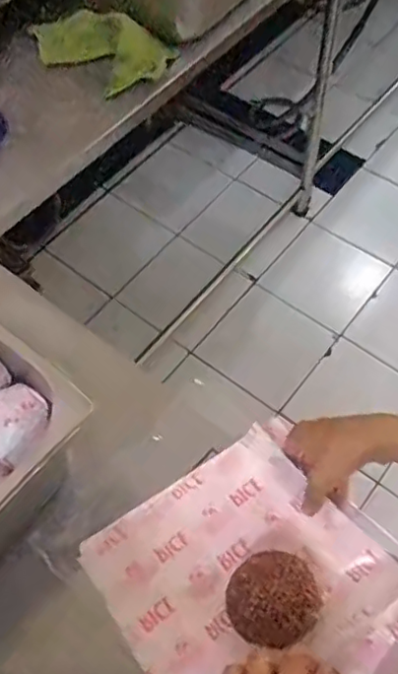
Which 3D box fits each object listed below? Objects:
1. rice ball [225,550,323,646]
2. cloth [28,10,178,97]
[{"bbox_3d":[0.069,0.240,0.558,0.079,0.052,0.081,-1,60,1],"label":"rice ball"},{"bbox_3d":[-0.165,-0.479,1.008,0.224,0.068,0.102,19,63,12],"label":"cloth"}]

